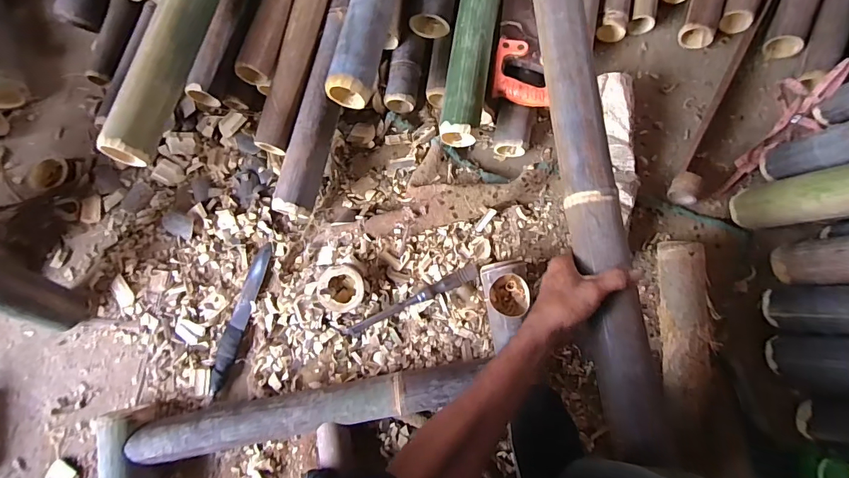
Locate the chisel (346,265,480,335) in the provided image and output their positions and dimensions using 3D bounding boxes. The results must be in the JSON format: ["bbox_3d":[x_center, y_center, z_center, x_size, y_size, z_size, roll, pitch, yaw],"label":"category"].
[{"bbox_3d":[-0.021,0.103,0.698,0.241,0.032,0.026,-24,80,-3],"label":"chisel"}]

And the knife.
[{"bbox_3d":[-0.321,0.135,0.714,0.035,0.022,0.259,14,81,4],"label":"knife"}]

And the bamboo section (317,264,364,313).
[{"bbox_3d":[-0.140,0.083,0.694,0.076,0.038,0.076,0,90,-8],"label":"bamboo section"}]

